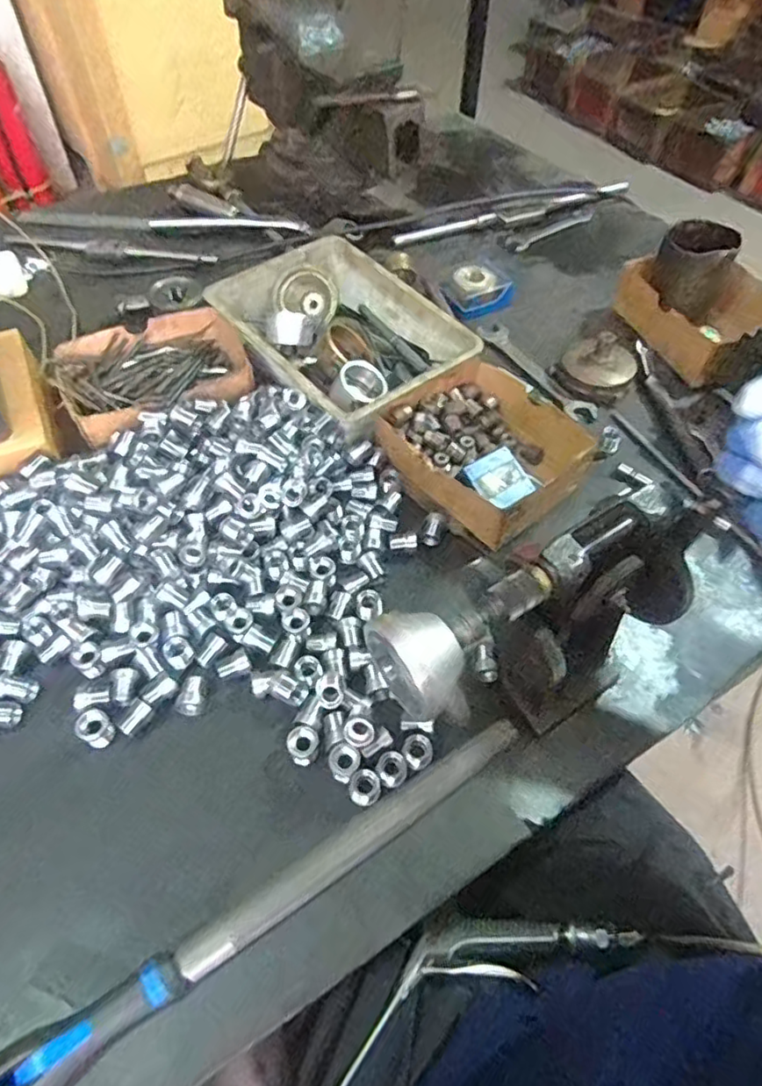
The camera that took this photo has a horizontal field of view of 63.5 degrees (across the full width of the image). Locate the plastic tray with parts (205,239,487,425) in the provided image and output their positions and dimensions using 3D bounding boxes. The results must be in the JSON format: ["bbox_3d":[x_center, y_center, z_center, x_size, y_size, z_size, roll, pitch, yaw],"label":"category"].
[{"bbox_3d":[-0.043,-0.207,0.633,0.172,0.070,0.244,-35,63,-22],"label":"plastic tray with parts"}]

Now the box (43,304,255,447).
[{"bbox_3d":[-0.217,-0.166,0.608,0.183,0.049,0.143,-24,59,-16],"label":"box"}]

